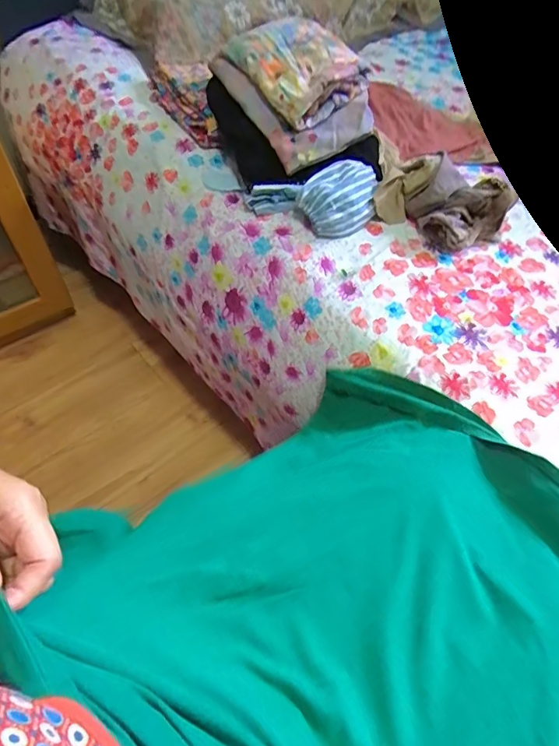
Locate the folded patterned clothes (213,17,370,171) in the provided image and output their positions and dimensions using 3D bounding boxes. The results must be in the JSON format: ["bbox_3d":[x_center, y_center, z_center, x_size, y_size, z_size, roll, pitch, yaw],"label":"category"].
[{"bbox_3d":[0.022,-0.419,0.667,0.154,0.098,0.238,-29,62,-20],"label":"folded patterned clothes"}]

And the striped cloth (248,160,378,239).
[{"bbox_3d":[0.053,-0.241,0.650,0.174,0.067,0.103,-11,57,-10],"label":"striped cloth"}]

